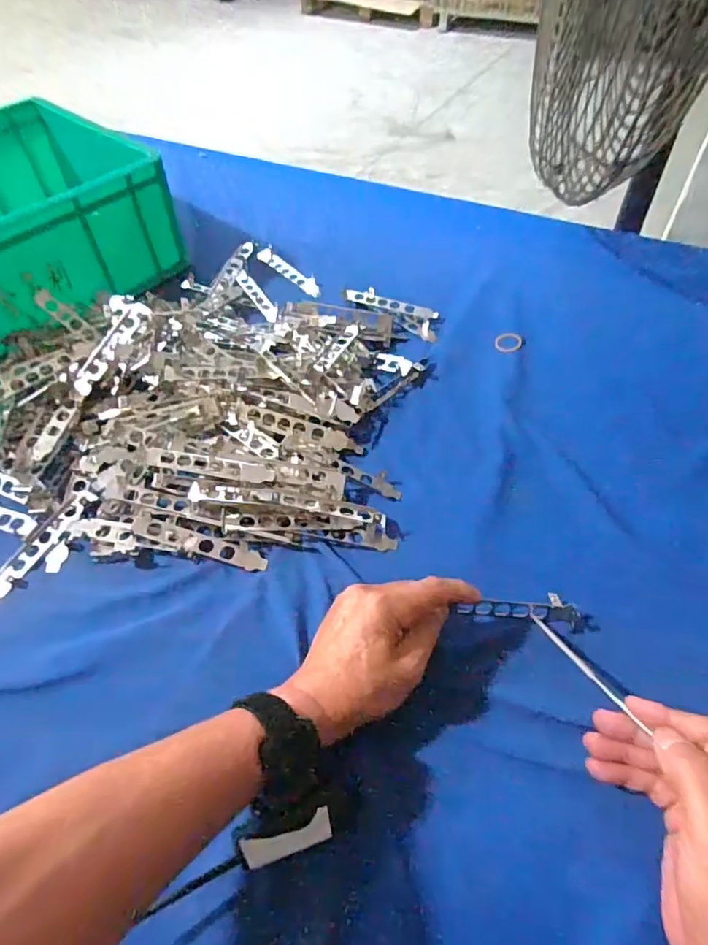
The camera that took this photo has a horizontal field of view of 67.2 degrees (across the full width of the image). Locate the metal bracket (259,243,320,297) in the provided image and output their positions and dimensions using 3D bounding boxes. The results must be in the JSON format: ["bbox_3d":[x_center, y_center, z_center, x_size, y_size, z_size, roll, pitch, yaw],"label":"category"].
[{"bbox_3d":[-0.089,-0.274,0.723,0.031,0.014,0.123,-35,59,-22],"label":"metal bracket"}]

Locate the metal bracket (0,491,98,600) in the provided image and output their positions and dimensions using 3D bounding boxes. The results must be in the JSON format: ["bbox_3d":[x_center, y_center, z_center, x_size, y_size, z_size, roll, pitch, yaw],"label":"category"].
[{"bbox_3d":[-0.280,0.063,0.472,0.025,0.004,0.120,23,57,18],"label":"metal bracket"}]

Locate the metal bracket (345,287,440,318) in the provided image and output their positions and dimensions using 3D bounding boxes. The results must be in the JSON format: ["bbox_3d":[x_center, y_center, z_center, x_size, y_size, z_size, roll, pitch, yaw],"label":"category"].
[{"bbox_3d":[0.048,-0.210,0.659,0.115,0.012,0.024,16,55,14],"label":"metal bracket"}]

